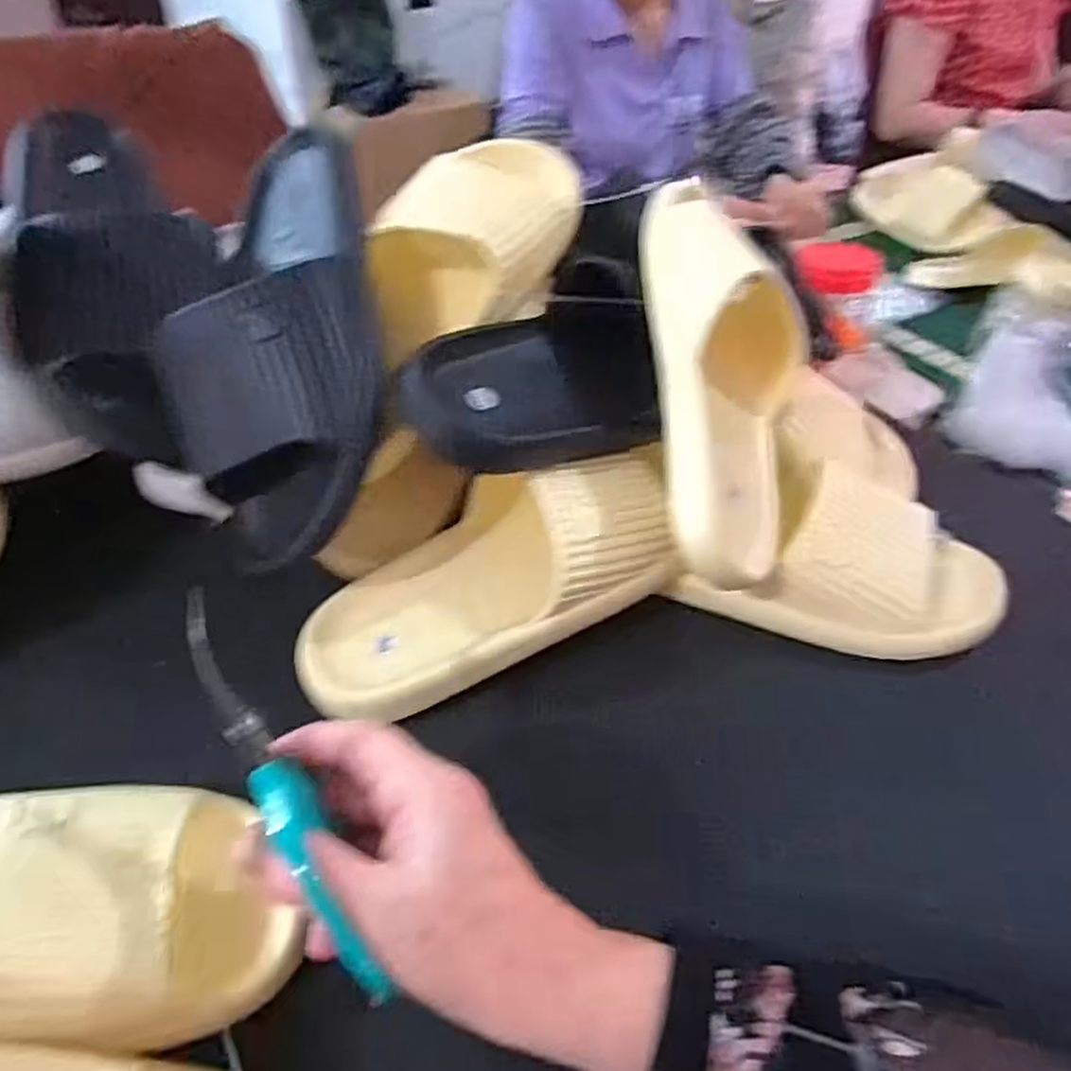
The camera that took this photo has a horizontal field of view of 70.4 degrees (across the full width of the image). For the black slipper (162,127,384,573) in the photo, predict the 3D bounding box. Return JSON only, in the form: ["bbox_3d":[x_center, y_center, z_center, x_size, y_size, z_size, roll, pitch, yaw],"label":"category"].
[{"bbox_3d":[-0.139,-0.120,0.414,0.111,0.076,0.274,-3,69,-4],"label":"black slipper"}]

